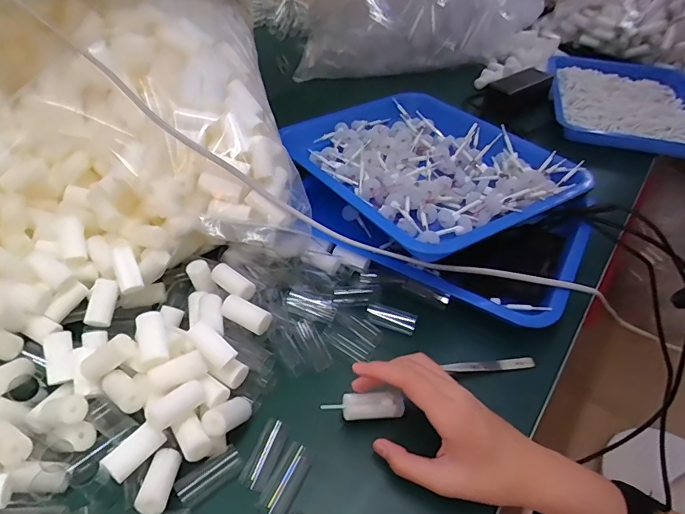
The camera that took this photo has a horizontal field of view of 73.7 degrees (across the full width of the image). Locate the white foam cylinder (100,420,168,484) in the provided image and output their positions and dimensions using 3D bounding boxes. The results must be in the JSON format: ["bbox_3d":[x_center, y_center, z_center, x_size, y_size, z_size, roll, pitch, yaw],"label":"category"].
[{"bbox_3d":[-0.148,0.138,0.326,0.018,0.014,0.040,30,50,24],"label":"white foam cylinder"}]

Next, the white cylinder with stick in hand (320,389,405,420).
[{"bbox_3d":[0.018,0.122,0.374,0.067,0.016,0.018,1,44,-8],"label":"white cylinder with stick in hand"}]

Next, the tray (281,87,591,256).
[{"bbox_3d":[0.089,-0.130,0.564,0.260,0.045,0.339,-23,50,-25],"label":"tray"}]

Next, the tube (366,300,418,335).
[{"bbox_3d":[0.048,0.059,0.452,0.049,0.017,0.015,19,46,15],"label":"tube"}]

